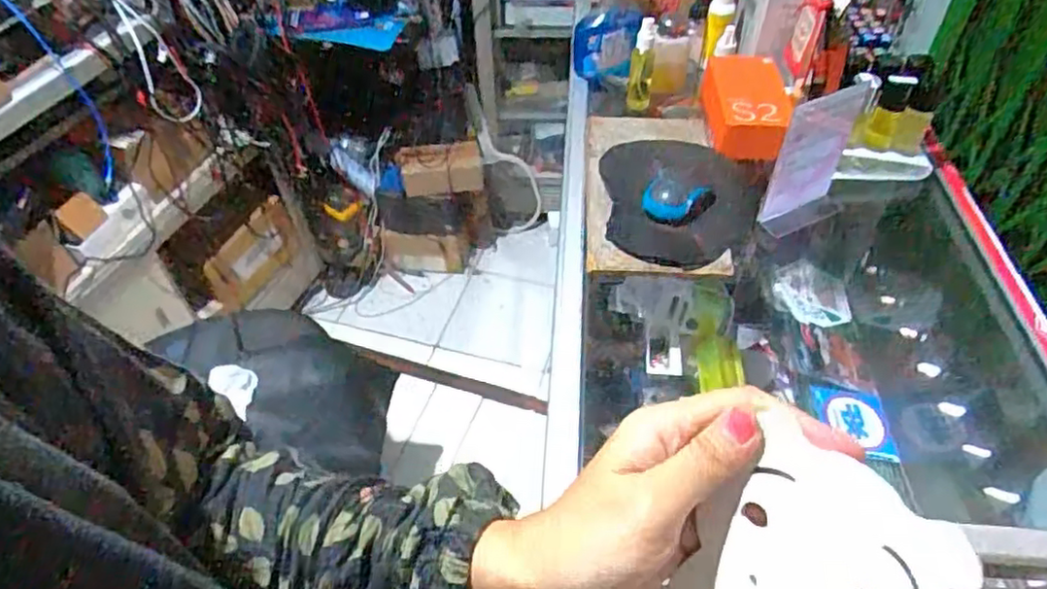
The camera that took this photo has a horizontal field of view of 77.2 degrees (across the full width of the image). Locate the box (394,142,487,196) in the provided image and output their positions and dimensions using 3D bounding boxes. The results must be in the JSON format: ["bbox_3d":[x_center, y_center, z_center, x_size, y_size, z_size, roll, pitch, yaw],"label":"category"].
[{"bbox_3d":[-0.220,-0.326,1.714,0.225,0.108,0.077,-1,48,2],"label":"box"}]

